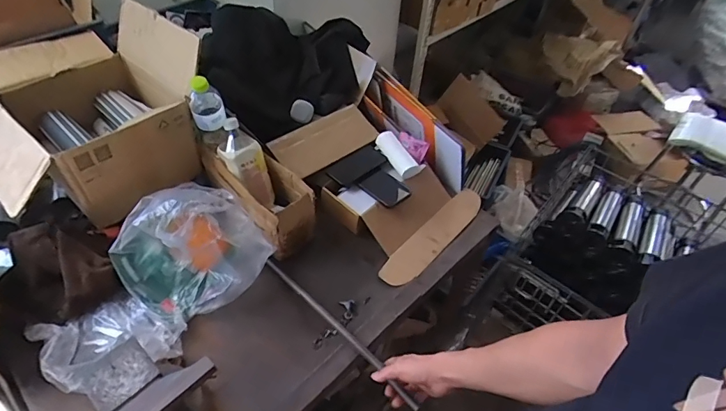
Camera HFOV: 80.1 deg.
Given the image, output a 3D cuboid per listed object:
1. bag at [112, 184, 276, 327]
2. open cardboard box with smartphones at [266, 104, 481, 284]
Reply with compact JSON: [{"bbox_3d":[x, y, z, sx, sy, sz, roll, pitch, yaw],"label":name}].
[{"bbox_3d":[-0.321,0.070,0.814,0.262,0.196,0.184,-24,53,-25],"label":"bag"},{"bbox_3d":[0.039,-0.066,1.055,0.443,0.132,0.331,37,55,26],"label":"open cardboard box with smartphones"}]

